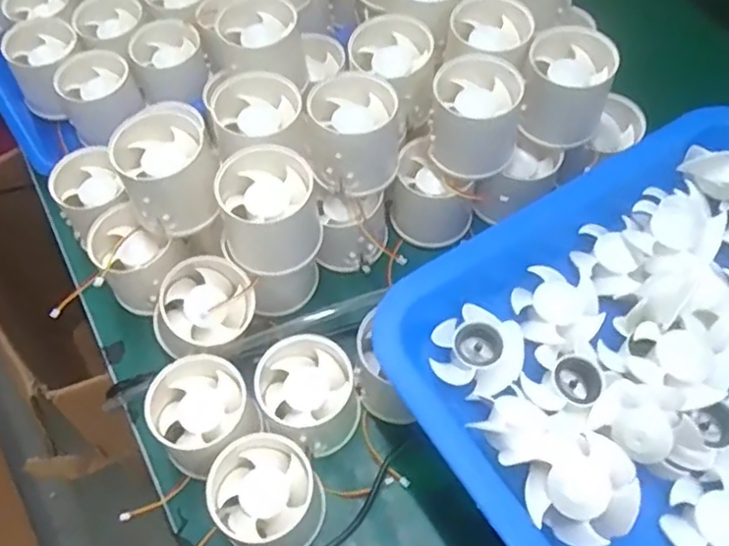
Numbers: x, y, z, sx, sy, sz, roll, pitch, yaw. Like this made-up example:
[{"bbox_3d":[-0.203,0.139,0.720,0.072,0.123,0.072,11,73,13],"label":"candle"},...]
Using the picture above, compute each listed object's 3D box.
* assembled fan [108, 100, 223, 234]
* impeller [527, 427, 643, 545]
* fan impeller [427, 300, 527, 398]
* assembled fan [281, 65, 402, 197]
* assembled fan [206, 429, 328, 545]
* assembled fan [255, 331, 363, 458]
[{"bbox_3d":[-0.112,-0.060,0.377,0.050,0.047,0.054,0,59,1],"label":"assembled fan"},{"bbox_3d":[0.091,0.088,0.269,0.042,0.016,0.043,0,59,1],"label":"impeller"},{"bbox_3d":[0.055,0.038,0.318,0.042,0.015,0.038,21,62,13],"label":"fan impeller"},{"bbox_3d":[-0.008,-0.082,0.387,0.053,0.050,0.059,22,62,13],"label":"assembled fan"},{"bbox_3d":[-0.050,0.116,0.336,0.052,0.050,0.051,0,59,1],"label":"assembled fan"},{"bbox_3d":[-0.030,0.069,0.362,0.052,0.052,0.052,0,59,1],"label":"assembled fan"}]

